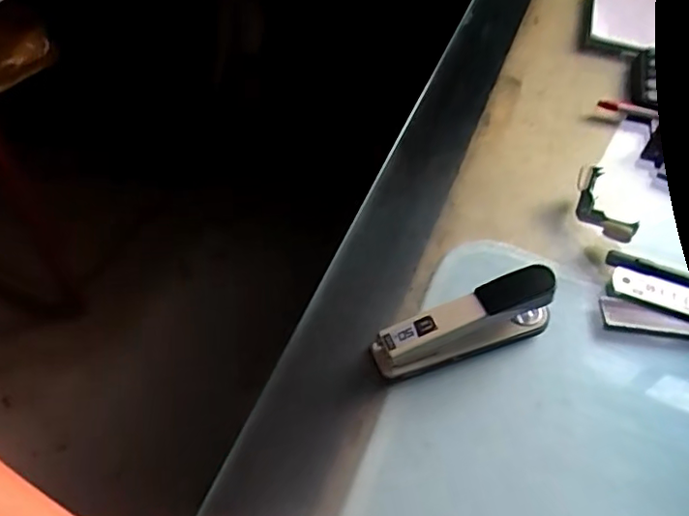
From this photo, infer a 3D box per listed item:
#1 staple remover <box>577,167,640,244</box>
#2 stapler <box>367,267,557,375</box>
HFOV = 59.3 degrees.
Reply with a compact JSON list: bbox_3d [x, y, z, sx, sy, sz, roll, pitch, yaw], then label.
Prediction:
[{"bbox_3d":[0.247,-0.046,0.591,0.034,0.036,0.083,-7,53,-12],"label":"staple remover"},{"bbox_3d":[0.098,0.052,0.474,0.151,0.064,0.032,-17,55,-18],"label":"stapler"}]

